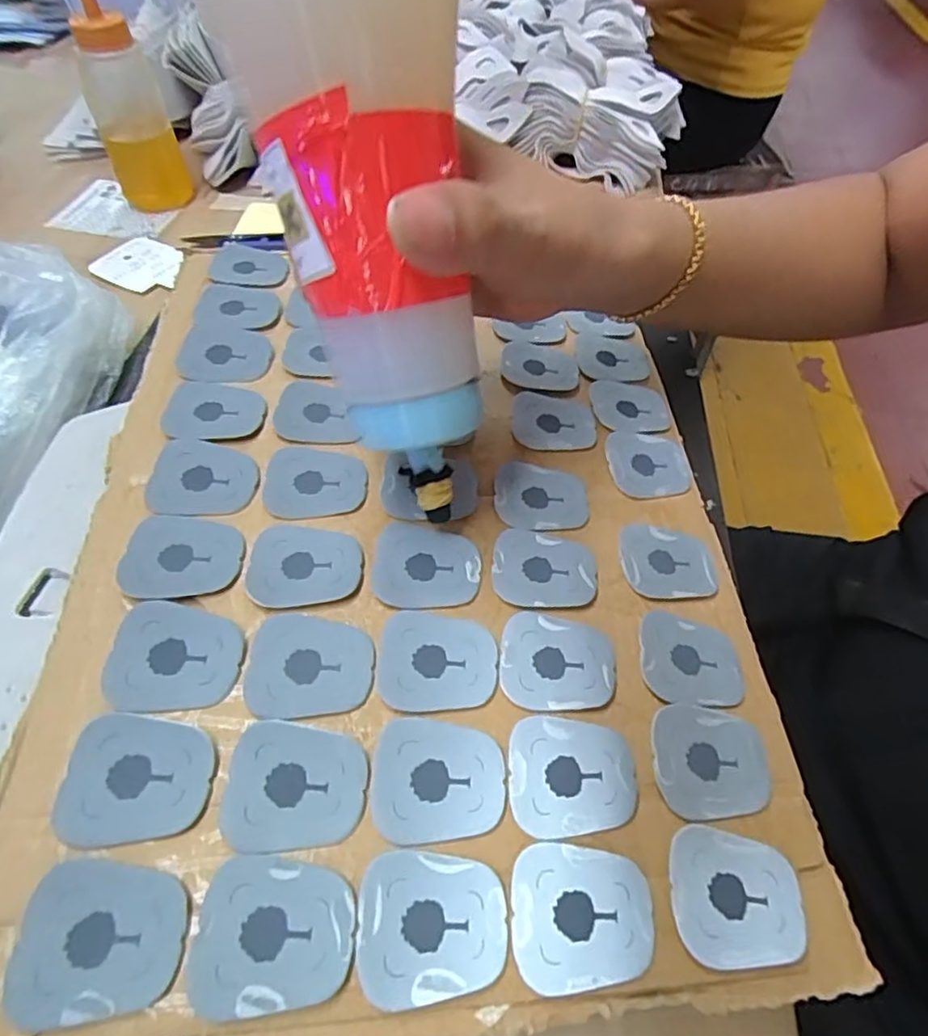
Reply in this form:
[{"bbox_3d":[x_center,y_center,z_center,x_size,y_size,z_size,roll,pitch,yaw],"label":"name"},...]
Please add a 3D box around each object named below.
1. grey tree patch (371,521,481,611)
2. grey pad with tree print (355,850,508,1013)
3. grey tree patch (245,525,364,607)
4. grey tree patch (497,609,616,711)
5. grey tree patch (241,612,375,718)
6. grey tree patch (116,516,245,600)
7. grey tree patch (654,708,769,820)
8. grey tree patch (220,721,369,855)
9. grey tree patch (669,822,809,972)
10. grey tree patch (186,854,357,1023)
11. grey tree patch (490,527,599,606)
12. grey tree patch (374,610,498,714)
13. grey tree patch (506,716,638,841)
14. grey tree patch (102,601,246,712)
[{"bbox_3d":[-0.014,0.018,0.224,0.038,0.005,0.035,3,53,2],"label":"grey tree patch"},{"bbox_3d":[-0.008,0.106,0.161,0.038,0.005,0.033,-3,53,-2],"label":"grey pad with tree print"},{"bbox_3d":[-0.056,0.015,0.217,0.038,0.004,0.033,-5,53,-4],"label":"grey tree patch"},{"bbox_3d":[0.032,0.049,0.209,0.039,0.004,0.034,5,54,-4],"label":"grey tree patch"},{"bbox_3d":[-0.049,0.048,0.196,0.038,0.004,0.033,5,55,-7],"label":"grey tree patch"},{"bbox_3d":[-0.098,0.012,0.213,0.038,0.004,0.033,-5,53,-4],"label":"grey tree patch"},{"bbox_3d":[0.080,0.078,0.198,0.039,0.008,0.033,-5,53,-4],"label":"grey tree patch"},{"bbox_3d":[-0.048,0.076,0.173,0.038,0.005,0.032,2,53,1],"label":"grey tree patch"},{"bbox_3d":[0.078,0.108,0.175,0.038,0.004,0.033,10,56,-3],"label":"grey tree patch"},{"bbox_3d":[-0.048,0.103,0.154,0.039,0.004,0.033,-3,53,-2],"label":"grey tree patch"},{"bbox_3d":[0.030,0.018,0.230,0.038,0.004,0.033,2,53,2],"label":"grey tree patch"},{"bbox_3d":[-0.009,0.047,0.203,0.039,0.004,0.034,4,55,-5],"label":"grey tree patch"},{"bbox_3d":[0.033,0.078,0.187,0.038,0.006,0.033,-6,53,-5],"label":"grey tree patch"},{"bbox_3d":[-0.090,0.043,0.192,0.037,0.004,0.033,2,62,-10],"label":"grey tree patch"}]

